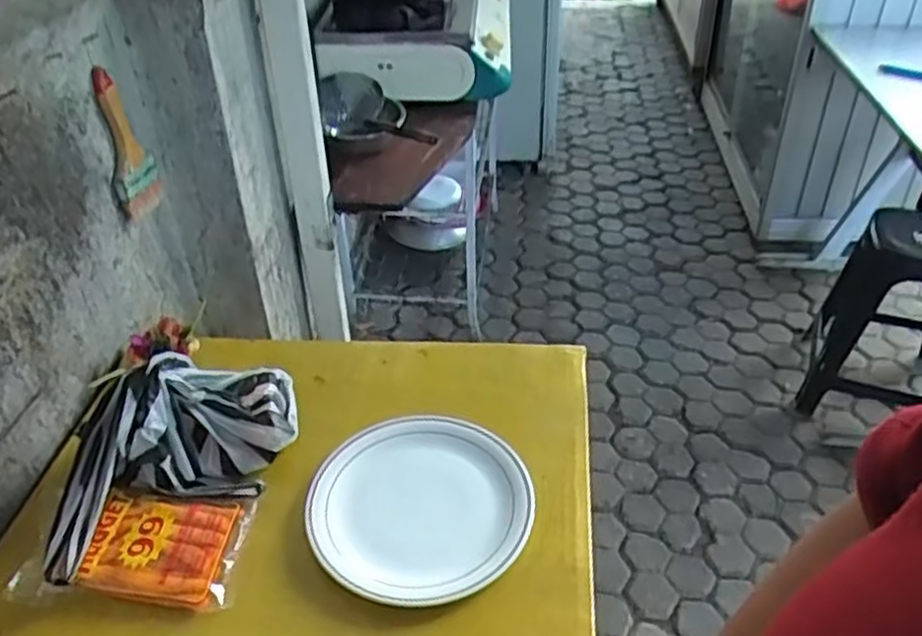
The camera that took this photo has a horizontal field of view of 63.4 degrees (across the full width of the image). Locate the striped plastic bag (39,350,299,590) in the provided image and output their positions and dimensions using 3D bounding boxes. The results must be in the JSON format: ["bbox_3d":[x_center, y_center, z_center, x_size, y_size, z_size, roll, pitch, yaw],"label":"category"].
[{"bbox_3d":[-0.294,0.122,0.760,0.268,0.102,0.145,-25,45,-26],"label":"striped plastic bag"}]

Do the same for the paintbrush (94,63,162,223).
[{"bbox_3d":[-0.428,-0.221,0.959,0.026,0.189,0.081,-1,39,0],"label":"paintbrush"}]

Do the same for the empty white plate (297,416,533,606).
[{"bbox_3d":[-0.037,0.181,0.741,0.220,0.032,0.192,-24,45,-28],"label":"empty white plate"}]

